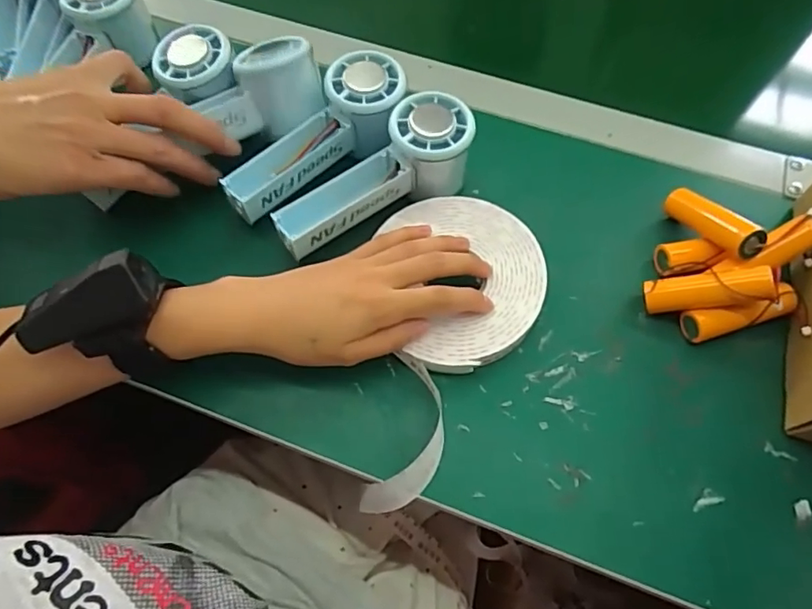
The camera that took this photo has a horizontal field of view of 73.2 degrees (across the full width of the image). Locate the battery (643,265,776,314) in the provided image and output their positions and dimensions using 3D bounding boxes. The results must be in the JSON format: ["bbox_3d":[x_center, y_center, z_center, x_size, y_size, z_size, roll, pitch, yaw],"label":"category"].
[{"bbox_3d":[0.193,-0.009,0.352,0.072,0.019,0.021,-8,62,26],"label":"battery"}]

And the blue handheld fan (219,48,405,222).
[{"bbox_3d":[-0.060,-0.116,0.388,0.055,0.040,0.145,39,71,17],"label":"blue handheld fan"}]

